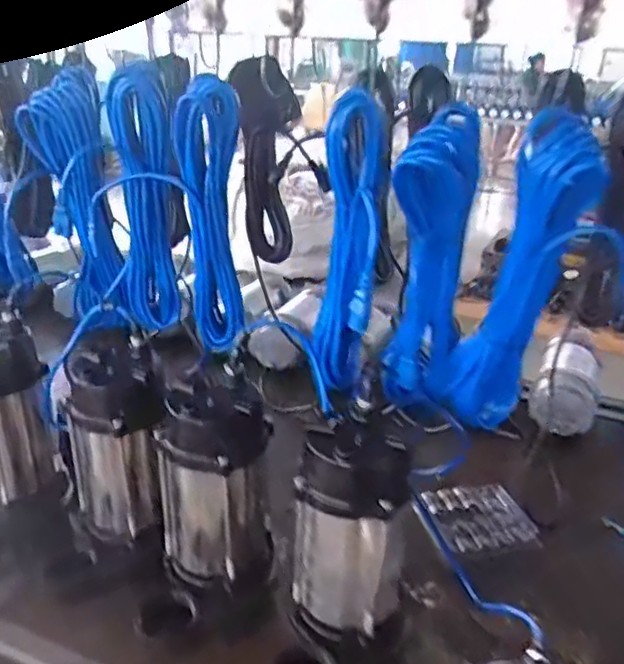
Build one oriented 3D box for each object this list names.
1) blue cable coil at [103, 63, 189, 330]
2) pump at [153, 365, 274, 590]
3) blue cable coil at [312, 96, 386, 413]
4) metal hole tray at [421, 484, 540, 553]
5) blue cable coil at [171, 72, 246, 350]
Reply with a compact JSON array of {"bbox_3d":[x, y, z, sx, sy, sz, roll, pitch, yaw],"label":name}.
[{"bbox_3d":[-0.220,-0.166,0.849,0.081,0.346,0.054,-3,26,-11],"label":"blue cable coil"},{"bbox_3d":[-0.118,0.189,0.779,0.135,0.251,0.118,-3,26,-11],"label":"pump"},{"bbox_3d":[0.039,-0.076,0.707,0.063,0.343,0.122,3,26,2],"label":"blue cable coil"},{"bbox_3d":[0.273,0.305,1.050,0.156,0.015,0.139,-7,27,-18],"label":"metal hole tray"},{"bbox_3d":[-0.130,-0.137,0.805,0.077,0.341,0.046,-3,26,-11],"label":"blue cable coil"}]

